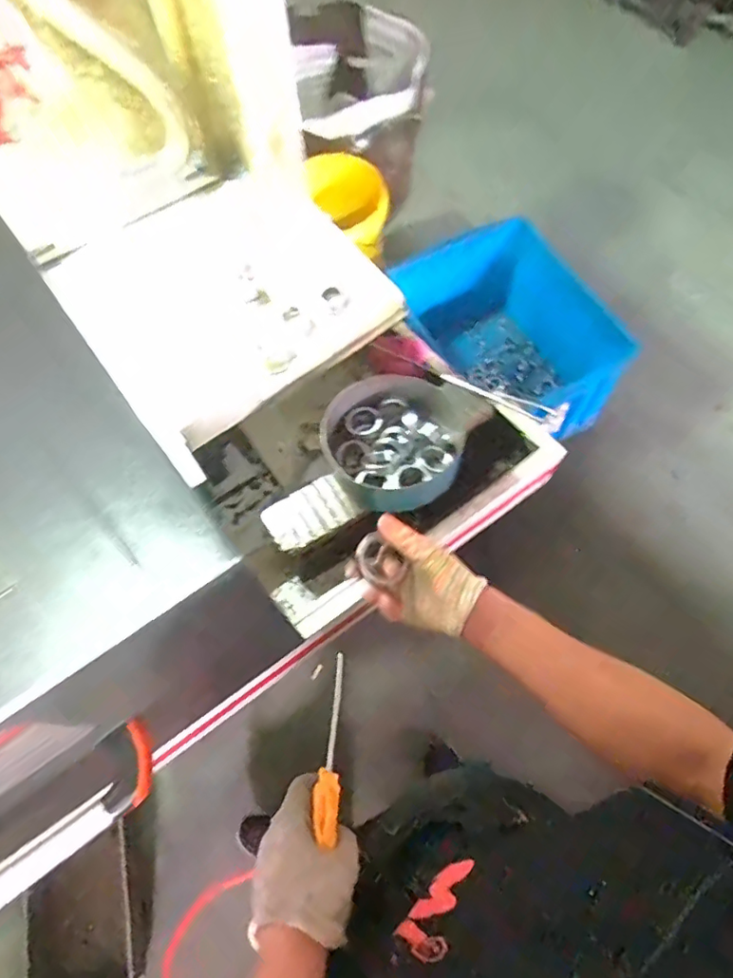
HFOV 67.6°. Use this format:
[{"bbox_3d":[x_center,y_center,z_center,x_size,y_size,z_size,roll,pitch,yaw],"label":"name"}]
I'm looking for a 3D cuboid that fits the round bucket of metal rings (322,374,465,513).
[{"bbox_3d":[0.035,-0.073,0.806,0.202,0.100,0.189,-1,66,3],"label":"round bucket of metal rings"}]

